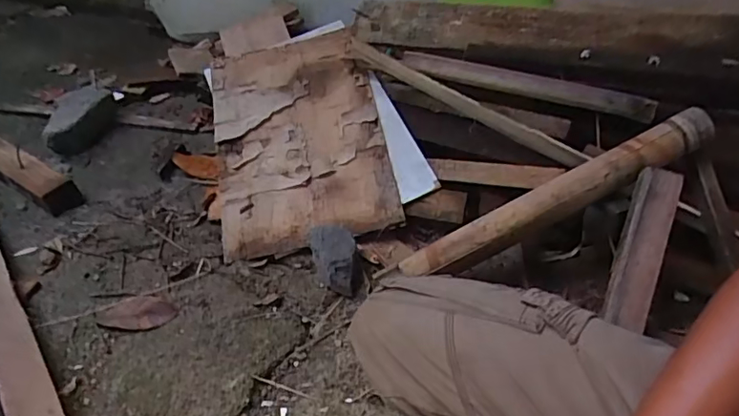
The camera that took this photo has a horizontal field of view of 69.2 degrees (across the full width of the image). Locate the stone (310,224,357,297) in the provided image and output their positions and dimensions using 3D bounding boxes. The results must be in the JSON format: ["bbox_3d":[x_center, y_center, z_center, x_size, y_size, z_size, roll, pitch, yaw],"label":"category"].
[{"bbox_3d":[-0.062,0.090,0.914,0.079,0.073,0.110,-3,42,-7],"label":"stone"}]

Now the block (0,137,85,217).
[{"bbox_3d":[-0.698,-0.073,1.077,0.305,0.051,0.076,26,47,24],"label":"block"}]

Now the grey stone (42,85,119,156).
[{"bbox_3d":[-0.642,-0.204,1.207,0.096,0.079,0.206,-1,42,-4],"label":"grey stone"}]

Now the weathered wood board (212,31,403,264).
[{"bbox_3d":[-0.145,-0.151,1.087,0.330,0.019,0.490,-12,63,-1],"label":"weathered wood board"}]

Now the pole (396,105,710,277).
[{"bbox_3d":[0.299,-0.012,0.858,0.541,0.058,0.057,-27,46,1],"label":"pole"}]

